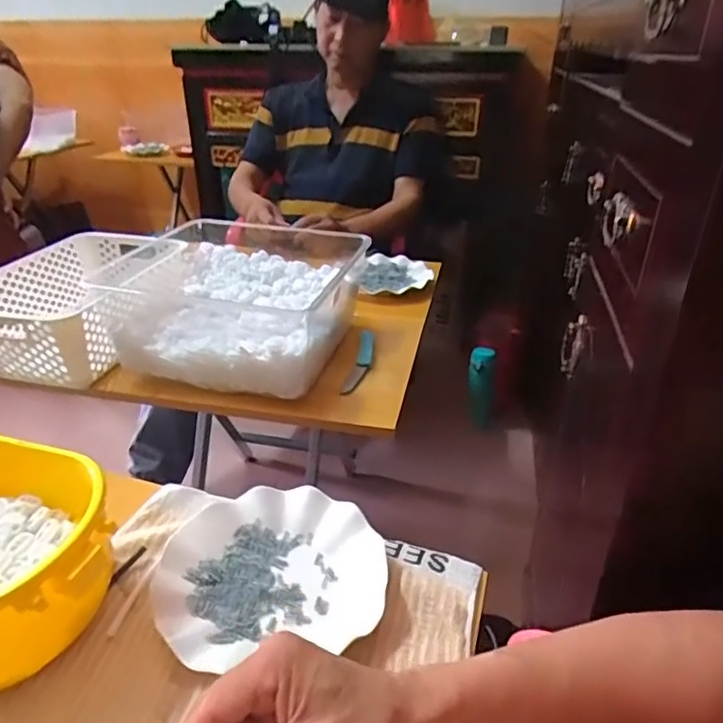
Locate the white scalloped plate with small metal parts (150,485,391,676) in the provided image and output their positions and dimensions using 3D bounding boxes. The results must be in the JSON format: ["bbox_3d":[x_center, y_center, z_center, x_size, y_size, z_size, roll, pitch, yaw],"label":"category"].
[{"bbox_3d":[-0.073,0.172,0.475,0.180,0.024,0.162,-6,30,-10],"label":"white scalloped plate with small metal parts"}]

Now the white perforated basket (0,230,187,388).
[{"bbox_3d":[-0.417,-0.093,0.857,0.219,0.109,0.314,6,30,10],"label":"white perforated basket"}]

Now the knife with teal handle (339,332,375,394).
[{"bbox_3d":[0.001,0.000,0.815,0.030,0.017,0.172,5,30,8],"label":"knife with teal handle"}]

